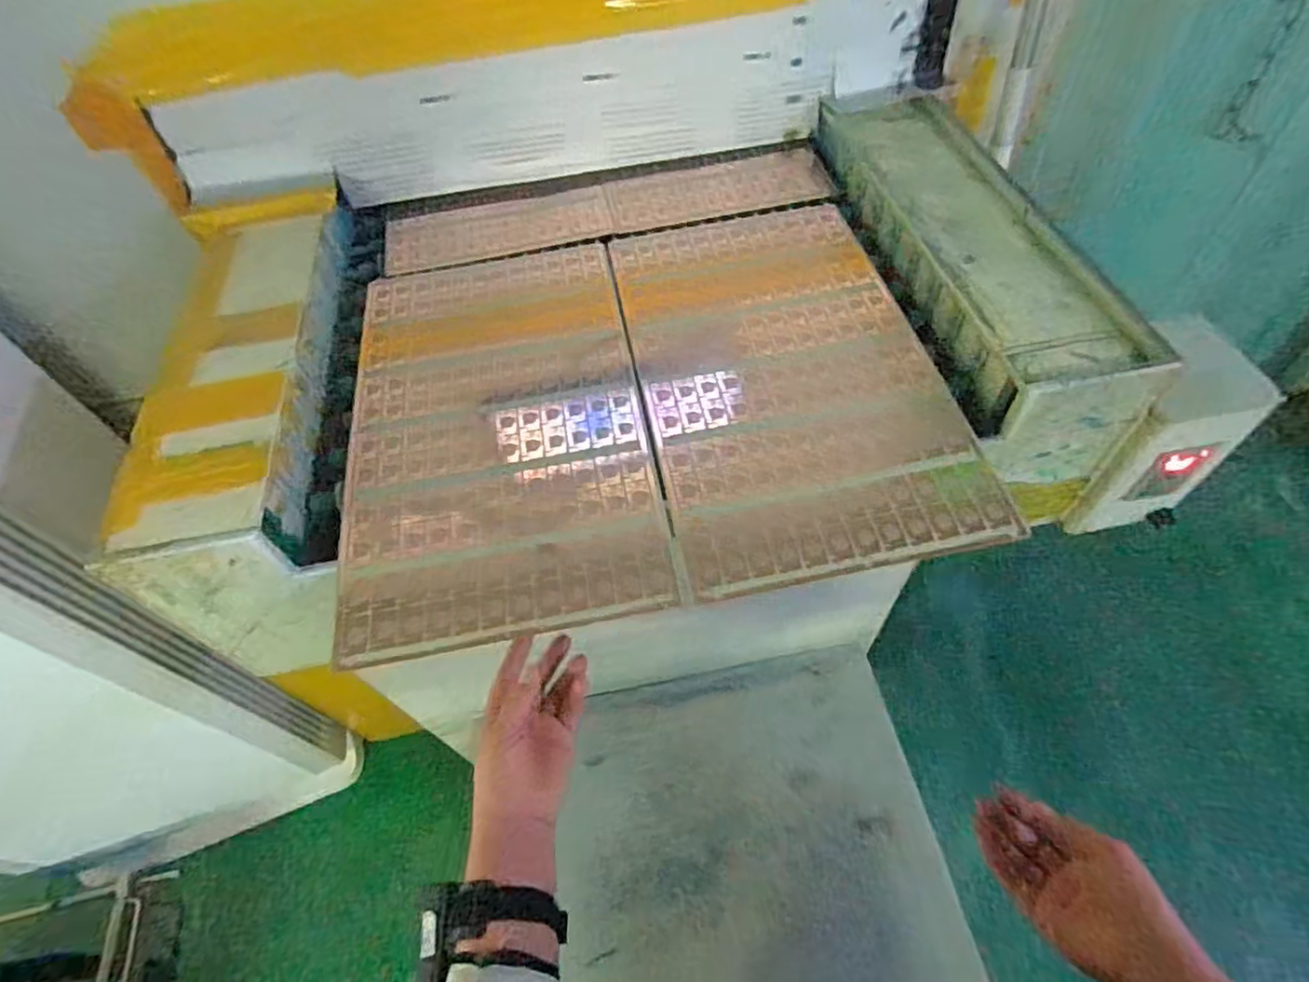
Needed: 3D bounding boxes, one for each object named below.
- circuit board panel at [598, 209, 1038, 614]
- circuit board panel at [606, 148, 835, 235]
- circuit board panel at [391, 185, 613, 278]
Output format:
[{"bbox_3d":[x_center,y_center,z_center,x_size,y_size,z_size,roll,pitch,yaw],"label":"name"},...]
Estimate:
[{"bbox_3d":[0.134,-0.146,0.713,0.297,0.009,0.520,-10,55,-3],"label":"circuit board panel"},{"bbox_3d":[0.087,-0.421,0.908,0.301,0.009,0.125,-11,55,-4],"label":"circuit board panel"},{"bbox_3d":[-0.217,-0.367,0.907,0.303,0.020,0.142,-11,55,-4],"label":"circuit board panel"}]

